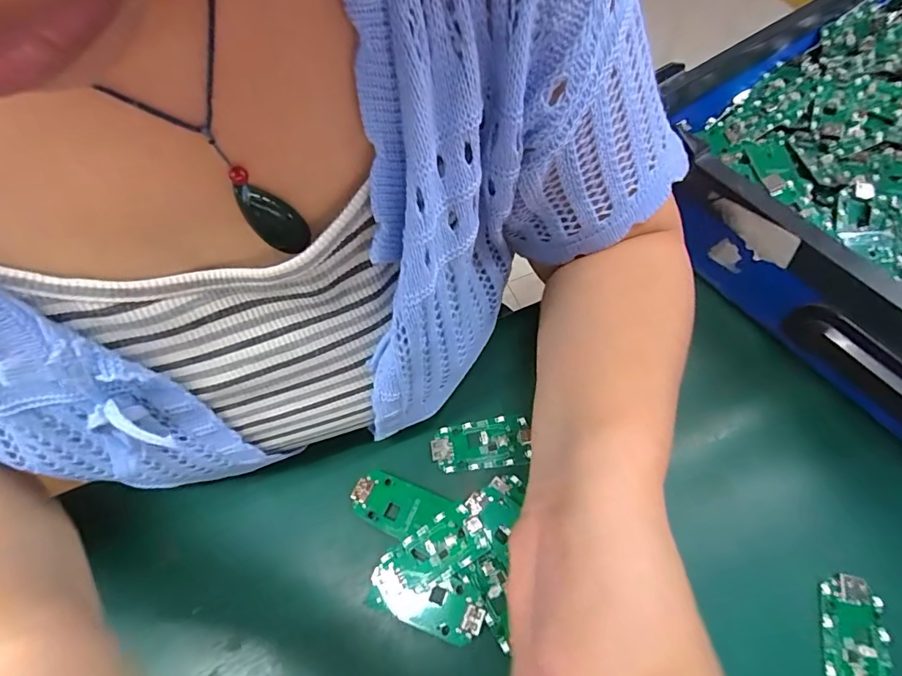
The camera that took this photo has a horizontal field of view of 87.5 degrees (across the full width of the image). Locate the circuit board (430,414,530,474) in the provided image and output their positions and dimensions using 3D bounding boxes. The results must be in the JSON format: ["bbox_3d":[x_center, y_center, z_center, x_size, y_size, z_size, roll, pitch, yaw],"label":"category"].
[{"bbox_3d":[0.018,0.067,0.298,0.060,0.004,0.031,-7,63,-1],"label":"circuit board"}]

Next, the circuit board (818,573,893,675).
[{"bbox_3d":[0.207,0.157,0.241,0.032,0.007,0.063,8,62,9],"label":"circuit board"}]

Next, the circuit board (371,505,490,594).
[{"bbox_3d":[-0.012,0.122,0.266,0.065,0.004,0.030,-28,65,-11],"label":"circuit board"}]

